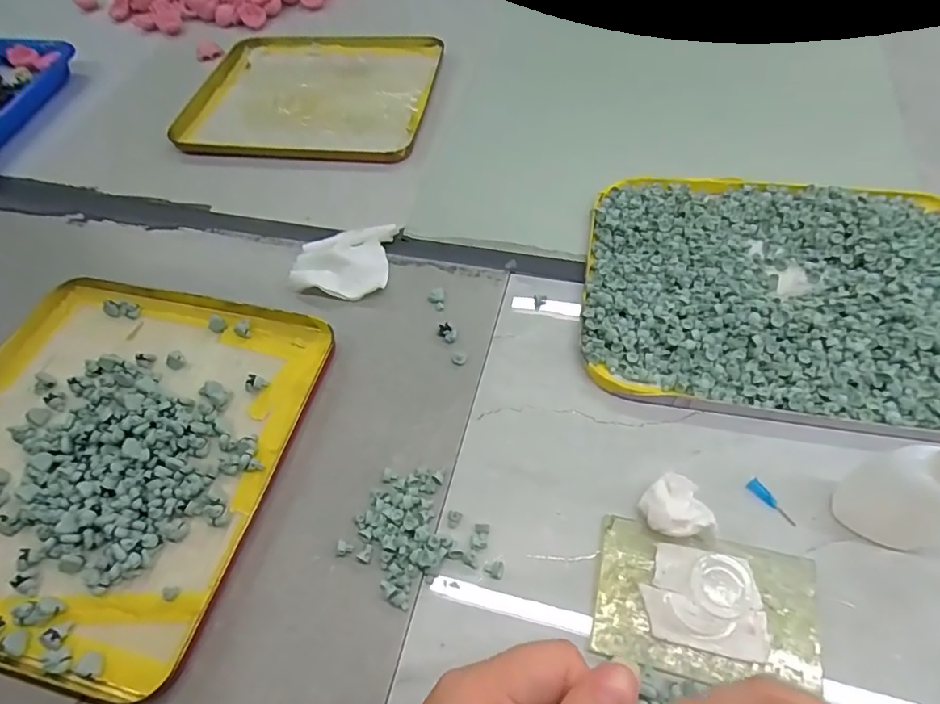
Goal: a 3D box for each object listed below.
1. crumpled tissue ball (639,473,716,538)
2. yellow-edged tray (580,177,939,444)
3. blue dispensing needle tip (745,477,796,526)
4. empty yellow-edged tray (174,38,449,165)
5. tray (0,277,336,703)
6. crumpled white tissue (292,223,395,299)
[{"bbox_3d":[0.111,0.086,0.293,0.030,0.020,0.034,-14,55,-5],"label":"crumpled tissue ball"},{"bbox_3d":[0.220,-0.043,0.370,0.269,0.027,0.203,9,56,11],"label":"yellow-edged tray"},{"bbox_3d":[0.169,0.084,0.300,0.007,0.004,0.030,-32,58,-17],"label":"blue dispensing needle tip"},{"bbox_3d":[-0.160,-0.265,0.554,0.240,0.015,0.219,5,55,8],"label":"empty yellow-edged tray"},{"bbox_3d":[-0.237,0.057,0.349,0.246,0.016,0.246,11,56,12],"label":"tray"},{"bbox_3d":[-0.100,-0.071,0.424,0.075,0.013,0.067,-3,54,3],"label":"crumpled white tissue"}]

